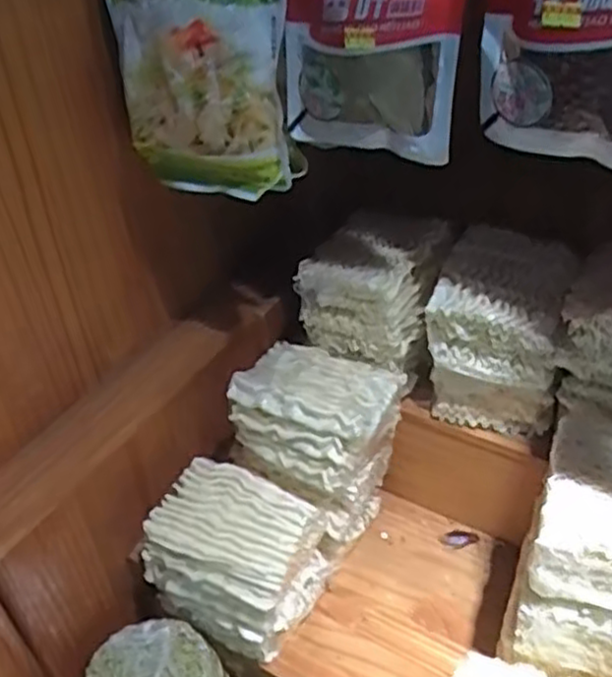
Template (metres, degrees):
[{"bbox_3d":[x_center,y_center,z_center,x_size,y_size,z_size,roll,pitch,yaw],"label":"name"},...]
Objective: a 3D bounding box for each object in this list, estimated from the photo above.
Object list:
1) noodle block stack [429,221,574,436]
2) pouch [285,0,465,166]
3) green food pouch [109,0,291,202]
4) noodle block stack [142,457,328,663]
[{"bbox_3d":[0.178,-0.007,0.651,0.106,0.129,0.124,12,41,22],"label":"noodle block stack"},{"bbox_3d":[0.044,-0.202,0.467,0.125,0.172,0.025,15,42,25],"label":"pouch"},{"bbox_3d":[-0.084,-0.209,0.504,0.146,0.211,0.035,8,24,19],"label":"green food pouch"},{"bbox_3d":[-0.061,0.197,0.642,0.134,0.123,0.104,13,42,23],"label":"noodle block stack"}]

